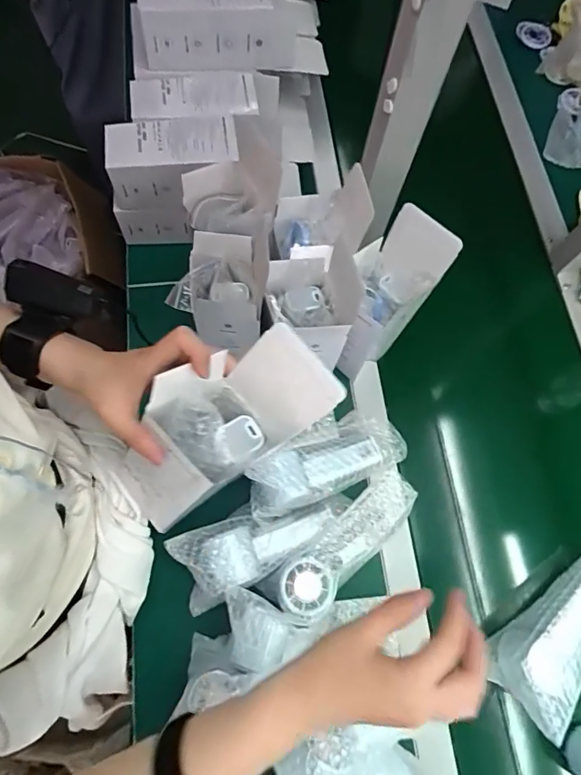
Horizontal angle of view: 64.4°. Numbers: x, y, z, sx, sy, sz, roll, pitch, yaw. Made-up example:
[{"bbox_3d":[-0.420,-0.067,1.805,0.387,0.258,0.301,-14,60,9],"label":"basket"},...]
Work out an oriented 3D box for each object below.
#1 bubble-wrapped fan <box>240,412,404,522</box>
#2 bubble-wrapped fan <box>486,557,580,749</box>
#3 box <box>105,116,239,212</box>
[{"bbox_3d":[0.044,0.089,0.560,0.202,0.054,0.078,-19,73,-21],"label":"bubble-wrapped fan"},{"bbox_3d":[0.314,0.273,0.510,0.196,0.048,0.086,-35,76,-13],"label":"bubble-wrapped fan"},{"bbox_3d":[-0.154,-0.291,0.603,0.157,0.067,0.079,-6,72,-5],"label":"box"}]

